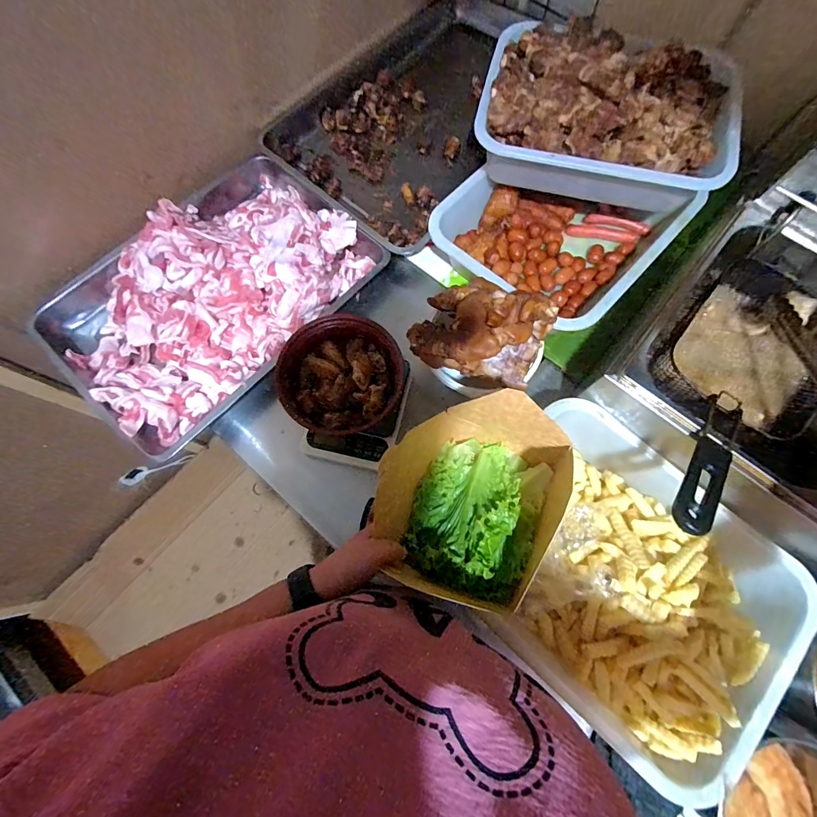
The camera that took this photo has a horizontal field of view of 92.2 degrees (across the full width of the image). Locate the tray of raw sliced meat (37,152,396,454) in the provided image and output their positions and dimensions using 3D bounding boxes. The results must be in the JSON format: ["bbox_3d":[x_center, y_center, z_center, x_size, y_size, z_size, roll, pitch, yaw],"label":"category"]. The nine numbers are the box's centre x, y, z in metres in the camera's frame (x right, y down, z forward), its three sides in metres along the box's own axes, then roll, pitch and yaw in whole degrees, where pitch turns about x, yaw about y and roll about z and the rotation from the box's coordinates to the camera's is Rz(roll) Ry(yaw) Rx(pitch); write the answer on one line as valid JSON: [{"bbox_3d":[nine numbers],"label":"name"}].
[{"bbox_3d":[-0.321,-0.207,0.625,0.353,0.111,0.496,42,77,12],"label":"tray of raw sliced meat"}]

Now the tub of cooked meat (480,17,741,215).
[{"bbox_3d":[0.284,-0.428,0.579,0.346,0.118,0.216,15,73,5],"label":"tub of cooked meat"}]

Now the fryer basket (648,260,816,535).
[{"bbox_3d":[0.394,-0.022,0.466,0.170,0.110,0.432,35,58,11],"label":"fryer basket"}]

